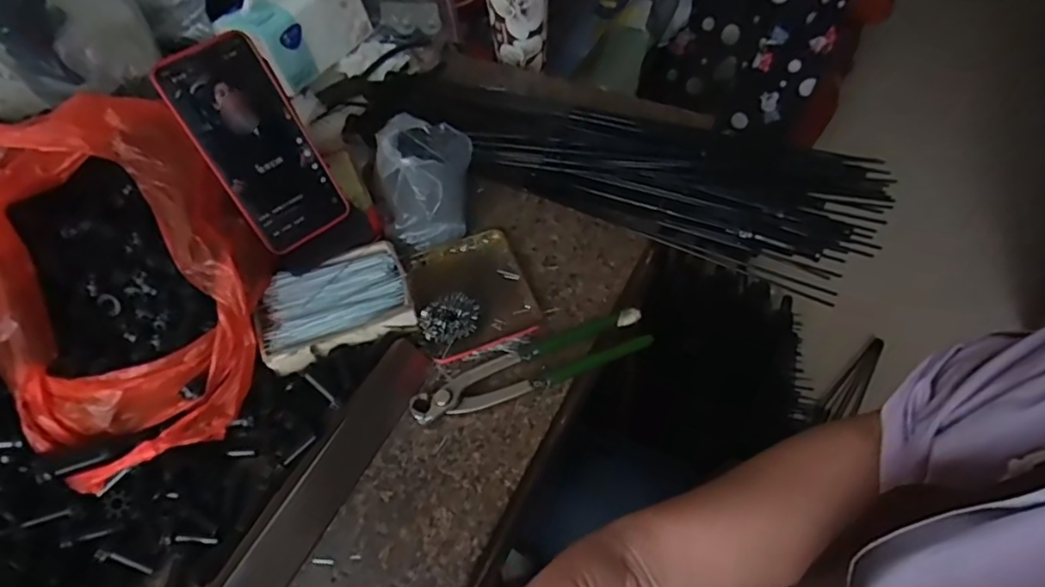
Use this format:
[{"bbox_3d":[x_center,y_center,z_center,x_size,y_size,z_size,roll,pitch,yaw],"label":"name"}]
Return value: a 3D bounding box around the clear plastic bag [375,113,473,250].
[{"bbox_3d":[-0.093,-0.114,0.562,0.088,0.068,0.121,-6,55,0],"label":"clear plastic bag"}]

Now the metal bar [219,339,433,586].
[{"bbox_3d":[-0.151,0.151,0.417,0.031,0.025,0.279,21,59,18],"label":"metal bar"}]

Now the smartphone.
[{"bbox_3d":[-0.209,-0.117,0.474,0.078,0.161,0.010,-37,28,-20],"label":"smartphone"}]

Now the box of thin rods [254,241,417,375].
[{"bbox_3d":[-0.159,0.010,0.503,0.123,0.020,0.081,-21,56,-11],"label":"box of thin rods"}]

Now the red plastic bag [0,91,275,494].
[{"bbox_3d":[-0.305,-0.024,0.446,0.185,0.144,0.258,-27,57,-14],"label":"red plastic bag"}]

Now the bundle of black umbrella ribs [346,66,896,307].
[{"bbox_3d":[0.068,-0.160,0.616,0.564,0.038,0.182,23,60,19],"label":"bundle of black umbrella ribs"}]

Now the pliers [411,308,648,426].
[{"bbox_3d":[0.007,0.056,0.479,0.195,0.016,0.044,-18,56,-9],"label":"pliers"}]

